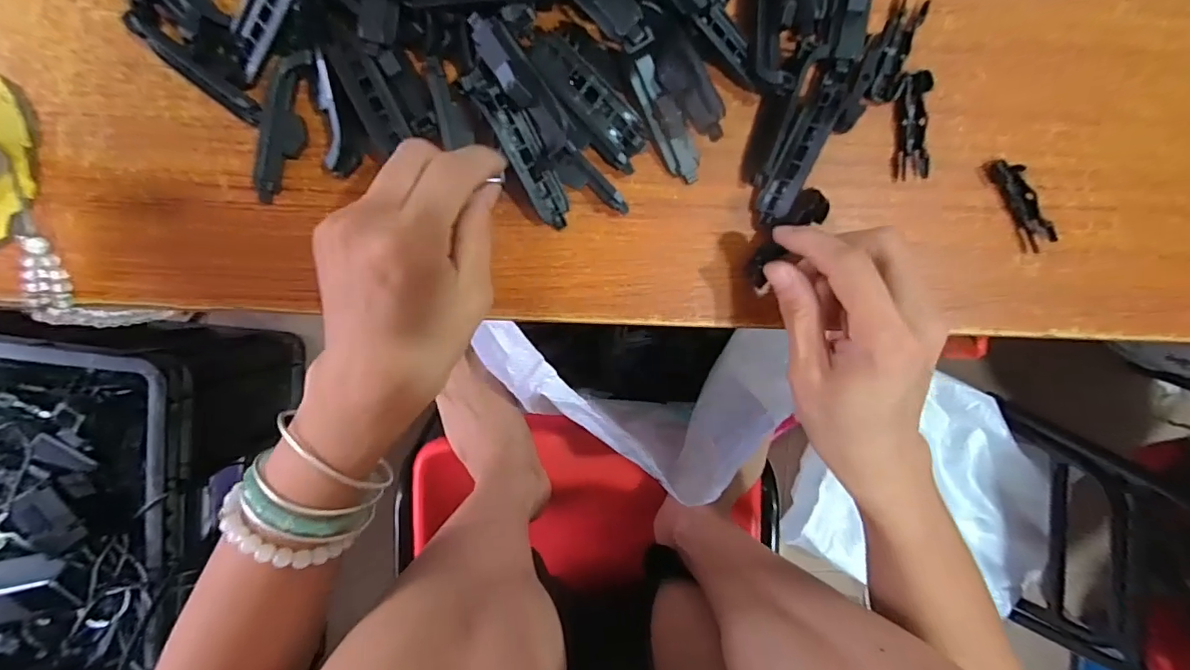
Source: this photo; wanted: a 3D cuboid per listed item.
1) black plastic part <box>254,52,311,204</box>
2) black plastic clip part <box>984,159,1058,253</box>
[{"bbox_3d":[-0.154,-0.102,0.254,0.013,0.018,0.072,15,95,-4],"label":"black plastic part"},{"bbox_3d":[0.234,-0.073,0.279,0.015,0.007,0.055,-35,96,2],"label":"black plastic clip part"}]

